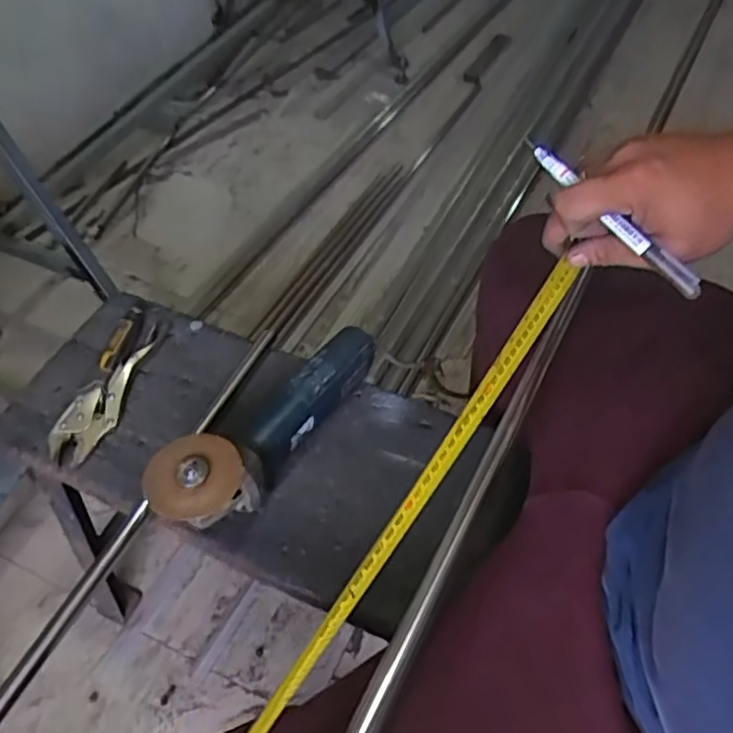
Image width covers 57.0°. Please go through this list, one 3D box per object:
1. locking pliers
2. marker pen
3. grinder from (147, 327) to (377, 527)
[{"bbox_3d":[-0.300,0.025,0.789,0.056,0.024,0.200,18,54,14],"label":"locking pliers"},{"bbox_3d":[0.165,-0.100,0.455,0.014,0.013,0.149,-39,80,-26],"label":"marker pen"},{"bbox_3d":[-0.093,0.061,0.700,0.085,0.080,0.292,37,61,26],"label":"grinder"}]

